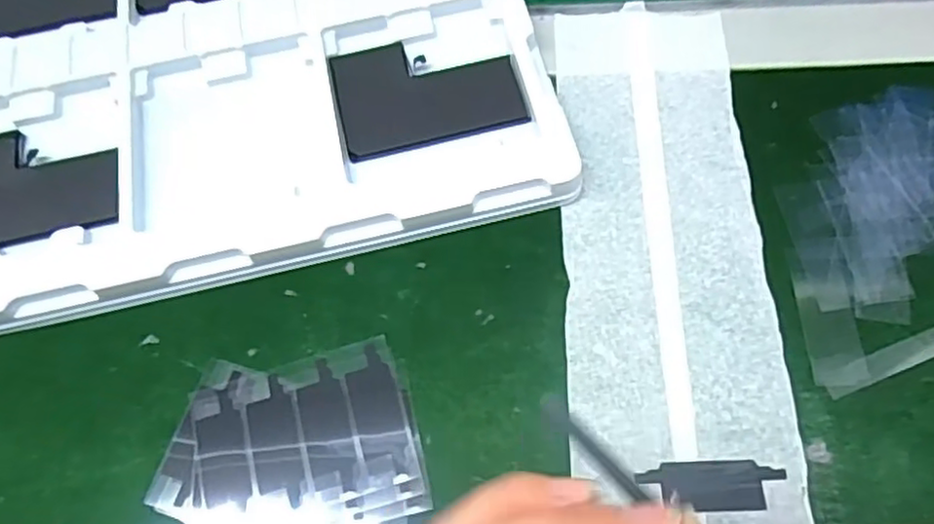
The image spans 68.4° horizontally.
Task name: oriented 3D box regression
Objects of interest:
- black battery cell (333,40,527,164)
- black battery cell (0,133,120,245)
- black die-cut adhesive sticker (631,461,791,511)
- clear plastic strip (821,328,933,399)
[{"bbox_3d":[-0.020,-0.086,0.347,0.089,0.006,0.063,-12,66,-3],"label":"black battery cell"},{"bbox_3d":[-0.216,-0.038,0.338,0.086,0.008,0.064,-11,66,-3],"label":"black battery cell"},{"bbox_3d":[0.096,0.088,0.269,0.055,0.004,0.018,-1,66,1],"label":"black die-cut adhesive sticker"},{"bbox_3d":[0.177,0.040,0.285,0.062,0.004,0.011,-20,67,-7],"label":"clear plastic strip"}]

